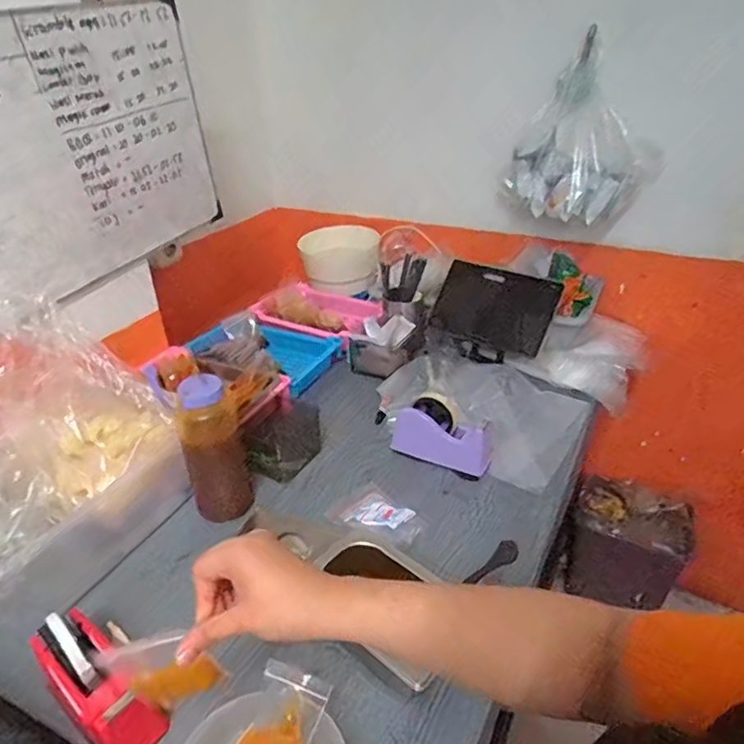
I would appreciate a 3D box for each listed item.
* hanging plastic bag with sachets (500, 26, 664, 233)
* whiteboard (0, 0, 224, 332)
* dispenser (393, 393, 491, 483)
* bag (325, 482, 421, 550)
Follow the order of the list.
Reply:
[{"bbox_3d":[0.429,-0.475,1.078,0.258,0.313,0.138,26,41,37],"label":"hanging plastic bag with sachets"},{"bbox_3d":[-0.465,-0.333,0.827,0.020,0.382,0.586,14,40,23],"label":"whiteboard"},{"bbox_3d":[0.116,0.094,0.865,0.152,0.097,0.066,18,36,28],"label":"dispenser"},{"bbox_3d":[0.010,0.200,0.759,0.123,0.020,0.074,22,38,33],"label":"bag"}]

